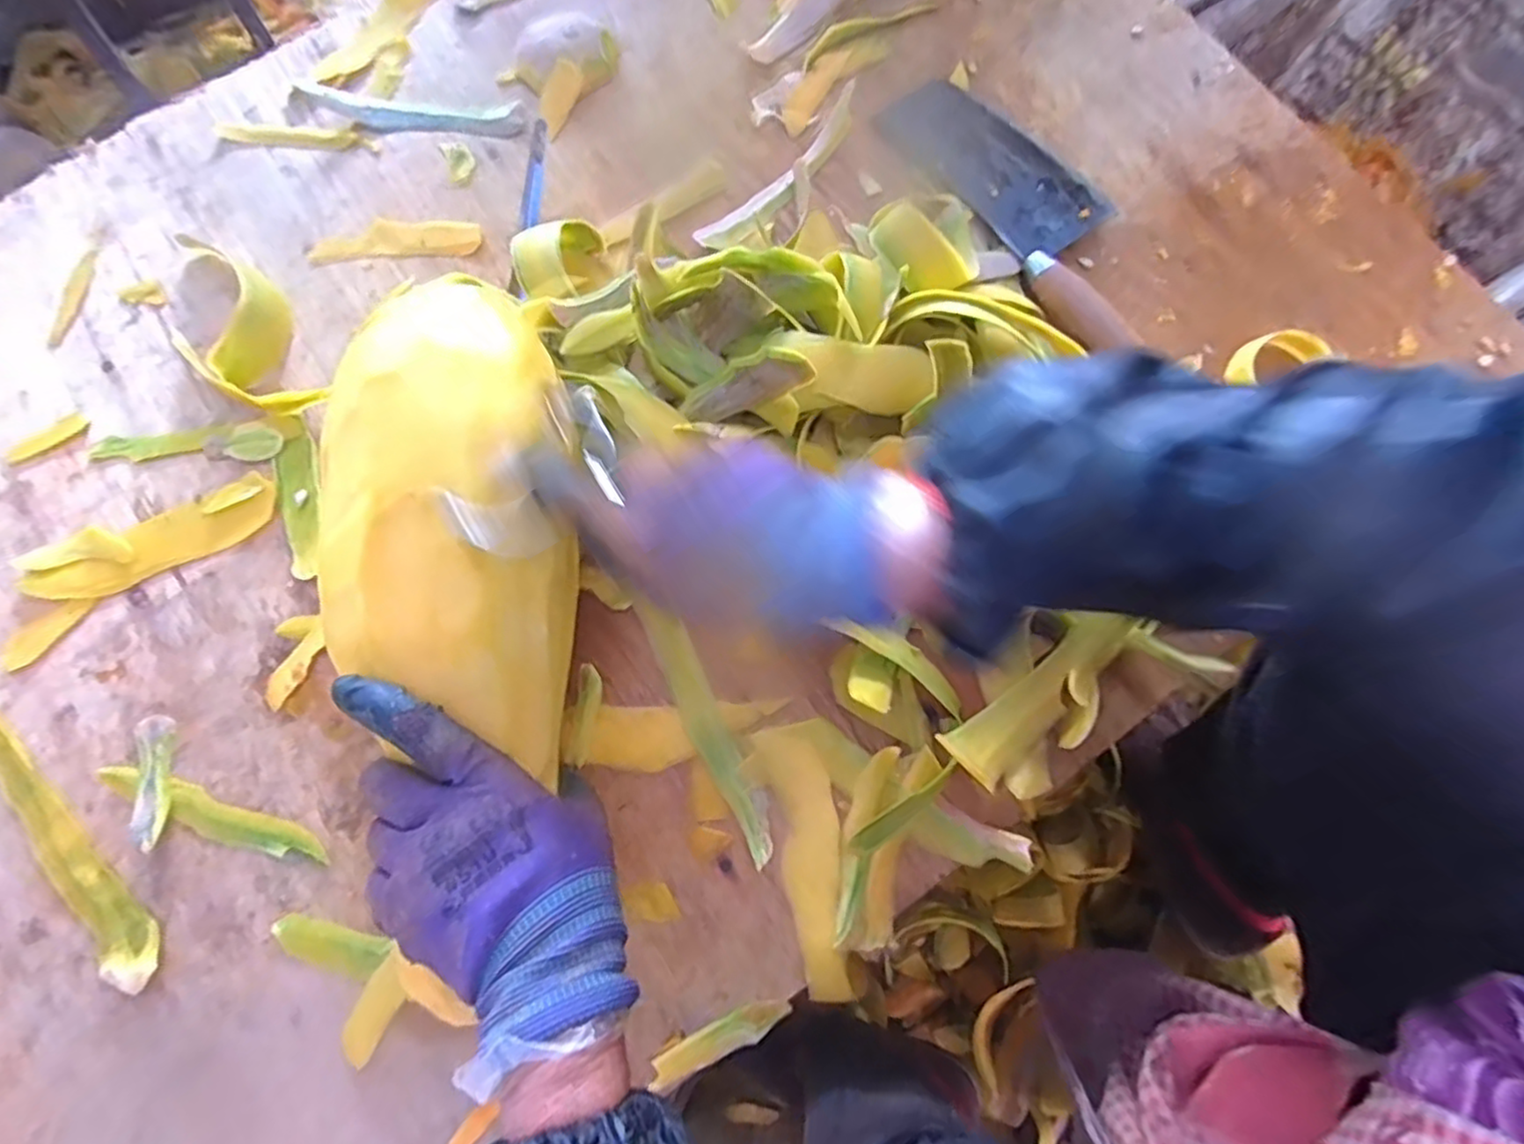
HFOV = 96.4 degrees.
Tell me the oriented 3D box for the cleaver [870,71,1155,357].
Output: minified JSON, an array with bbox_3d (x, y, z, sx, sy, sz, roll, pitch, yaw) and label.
[{"bbox_3d":[0.192,-0.269,0.490,0.110,0.038,0.270,-31,79,-8],"label":"cleaver"}]

